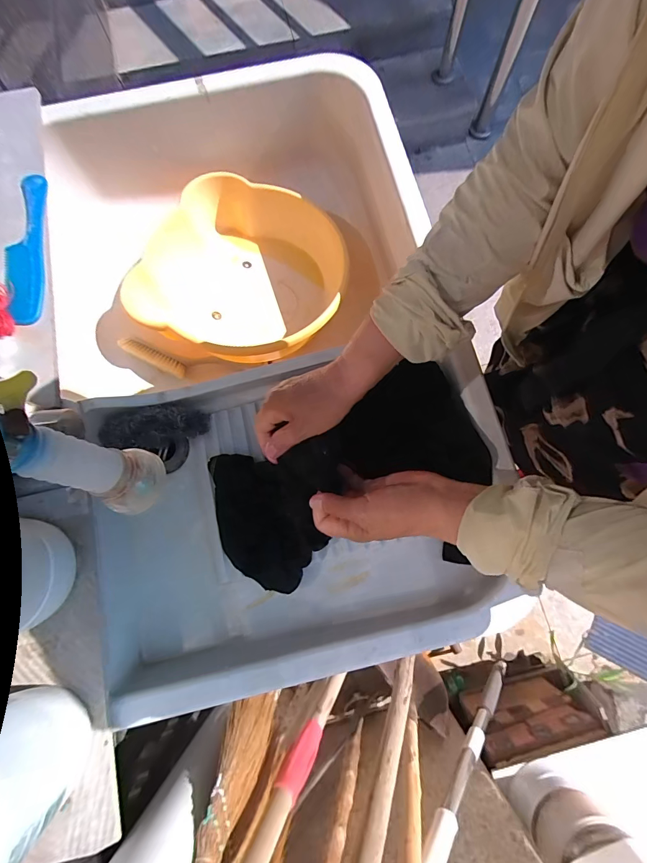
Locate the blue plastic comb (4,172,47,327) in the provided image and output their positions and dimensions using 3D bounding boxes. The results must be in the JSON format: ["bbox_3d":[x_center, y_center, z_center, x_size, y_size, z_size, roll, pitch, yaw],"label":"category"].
[{"bbox_3d":[-0.368,-0.228,0.469,0.045,0.017,0.204,-10,77,-1],"label":"blue plastic comb"}]

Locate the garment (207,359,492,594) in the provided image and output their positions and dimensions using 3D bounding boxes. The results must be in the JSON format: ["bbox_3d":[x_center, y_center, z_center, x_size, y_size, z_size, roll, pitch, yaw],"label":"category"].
[{"bbox_3d":[0.027,0.065,0.427,0.316,0.042,0.203,-31,78,2],"label":"garment"}]

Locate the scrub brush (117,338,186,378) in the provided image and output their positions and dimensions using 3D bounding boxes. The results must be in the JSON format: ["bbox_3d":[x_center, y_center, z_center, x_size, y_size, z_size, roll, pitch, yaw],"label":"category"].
[{"bbox_3d":[-0.287,-0.125,0.631,0.120,0.020,0.022,25,79,7],"label":"scrub brush"}]

